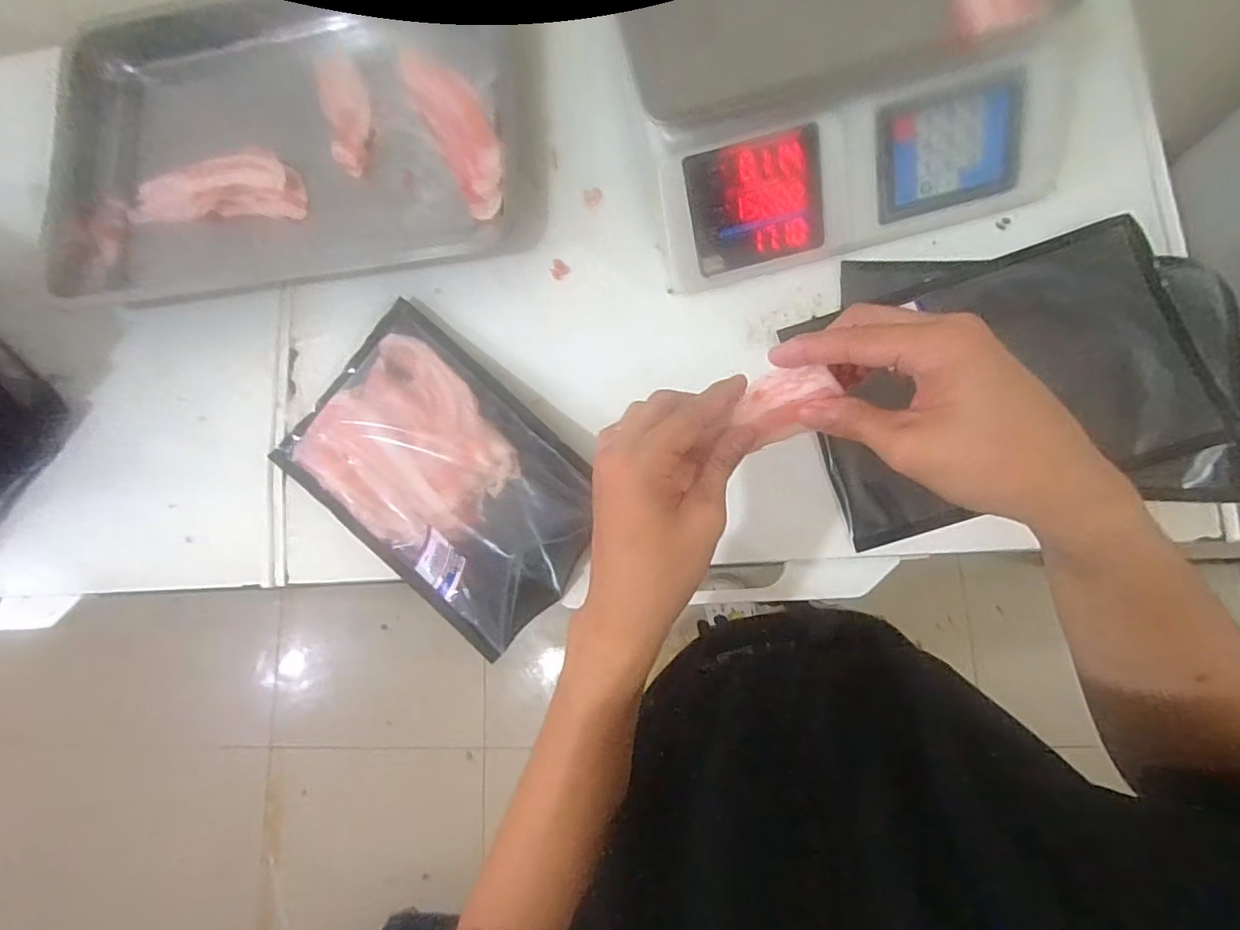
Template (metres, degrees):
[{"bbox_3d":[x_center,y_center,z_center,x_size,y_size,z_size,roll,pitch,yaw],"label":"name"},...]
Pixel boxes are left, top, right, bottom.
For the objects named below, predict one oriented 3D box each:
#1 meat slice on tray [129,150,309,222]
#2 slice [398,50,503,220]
[{"bbox_3d":[-0.411,-0.289,0.602,0.183,0.007,0.076,0,79,8],"label":"meat slice on tray"},{"bbox_3d":[-0.156,-0.329,0.576,0.057,0.032,0.171,-28,77,2],"label":"slice"}]

